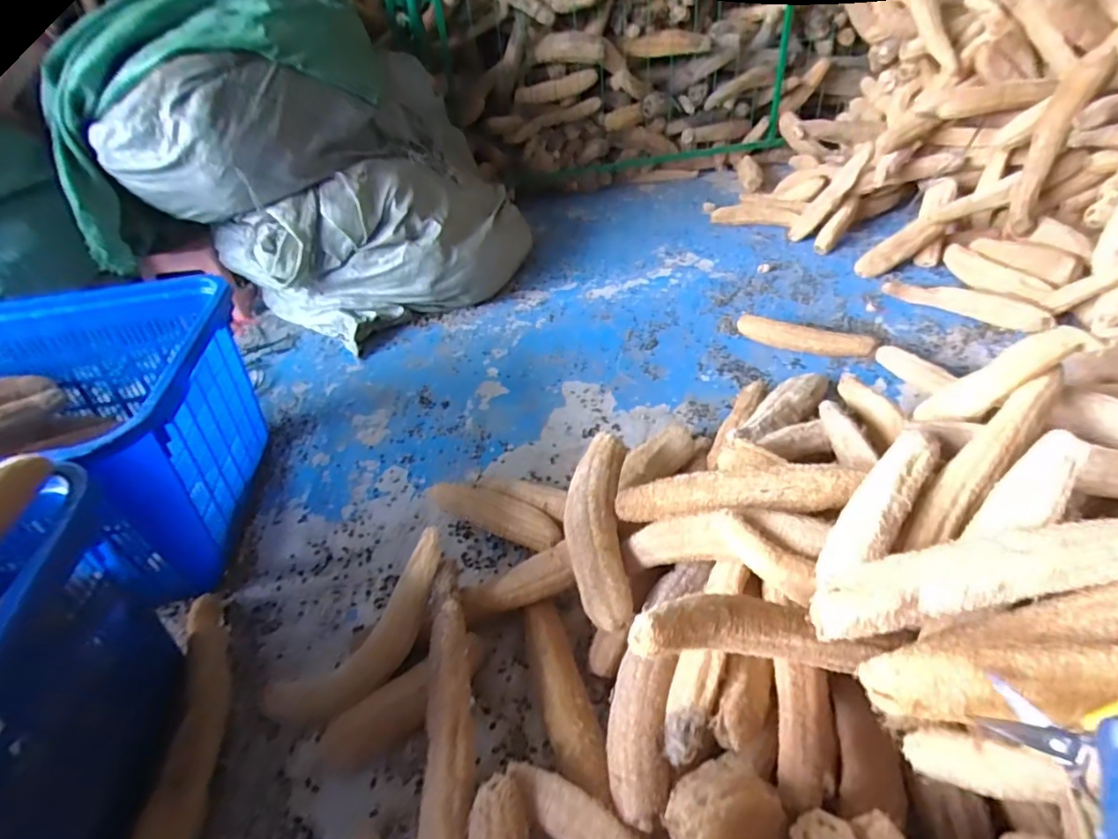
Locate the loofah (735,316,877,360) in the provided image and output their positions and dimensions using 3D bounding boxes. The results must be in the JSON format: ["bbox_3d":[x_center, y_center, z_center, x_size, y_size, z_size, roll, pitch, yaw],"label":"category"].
[{"bbox_3d":[0.645,-0.213,1.483,0.338,0.062,0.066,14,43,22],"label":"loofah"}]

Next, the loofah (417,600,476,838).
[{"bbox_3d":[-0.148,0.408,0.727,0.080,0.050,0.347,-4,60,2],"label":"loofah"}]

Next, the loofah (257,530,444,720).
[{"bbox_3d":[-0.283,0.333,0.849,0.366,0.074,0.098,-47,46,3],"label":"loofah"}]

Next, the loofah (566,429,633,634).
[{"bbox_3d":[0.062,0.164,0.920,0.100,0.068,0.342,-1,39,5],"label":"loofah"}]

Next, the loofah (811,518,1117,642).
[{"bbox_3d":[0.476,0.166,0.591,0.411,0.097,0.080,-15,38,9],"label":"loofah"}]

